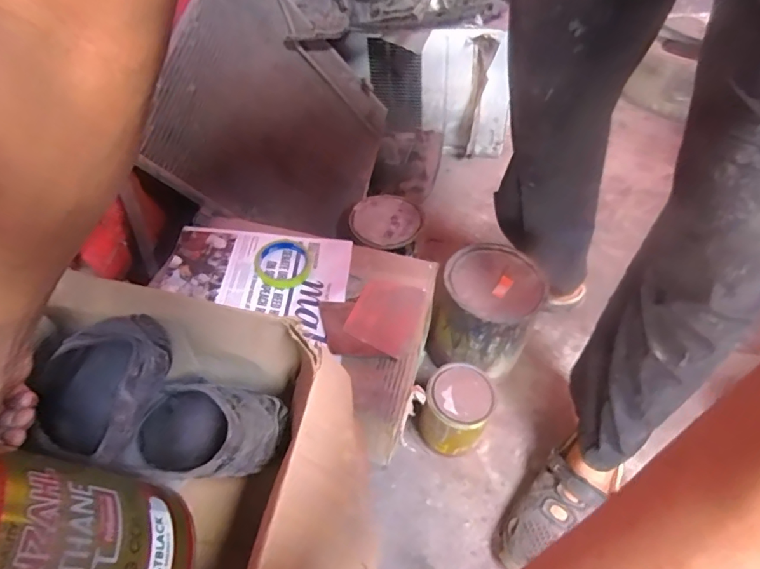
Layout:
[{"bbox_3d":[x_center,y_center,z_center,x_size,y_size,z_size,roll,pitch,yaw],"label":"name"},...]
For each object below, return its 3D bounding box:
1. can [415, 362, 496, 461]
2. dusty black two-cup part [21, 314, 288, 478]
[{"bbox_3d":[0.119,0.208,0.747,0.097,0.149,0.103,-3,50,4],"label":"can"},{"bbox_3d":[-0.230,0.136,0.483,0.250,0.155,0.118,15,54,18],"label":"dusty black two-cup part"}]

